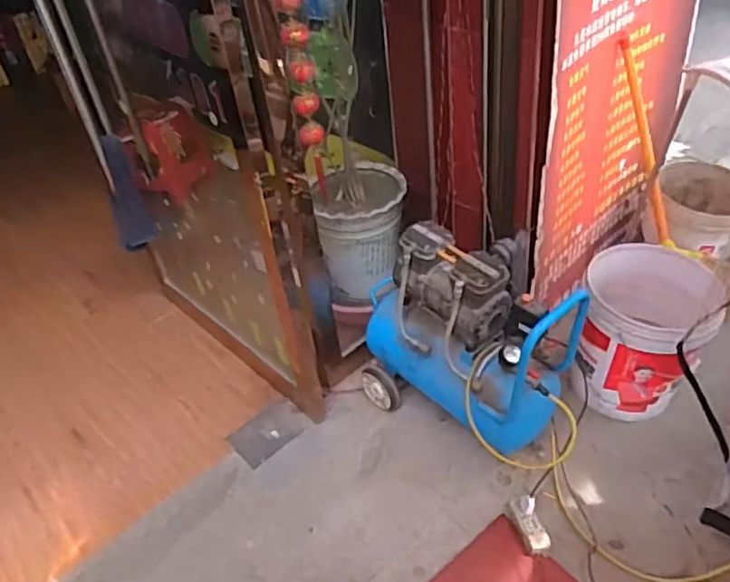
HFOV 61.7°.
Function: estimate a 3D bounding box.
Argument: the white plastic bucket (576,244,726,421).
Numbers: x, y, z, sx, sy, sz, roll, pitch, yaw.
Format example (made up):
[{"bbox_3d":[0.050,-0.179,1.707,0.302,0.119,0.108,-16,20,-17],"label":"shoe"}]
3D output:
[{"bbox_3d":[0.718,0.108,1.607,0.323,0.380,0.344,-4,38,3],"label":"white plastic bucket"}]

